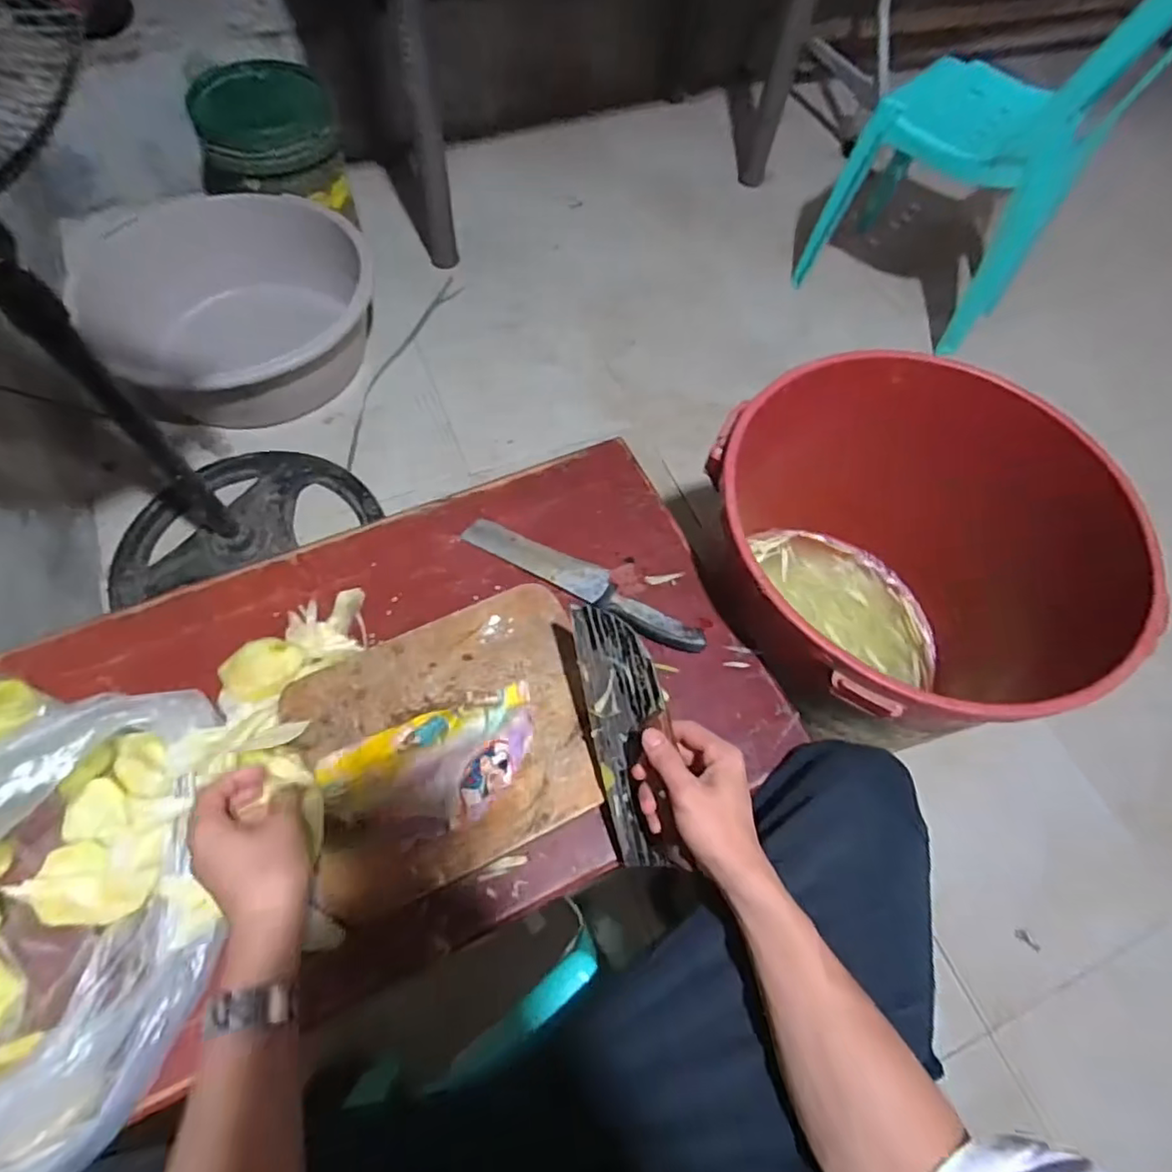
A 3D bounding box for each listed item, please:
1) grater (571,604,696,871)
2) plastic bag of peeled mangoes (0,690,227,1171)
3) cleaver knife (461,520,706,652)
[{"bbox_3d":[0.036,0.126,0.518,0.012,0.079,0.224,-6,83,-48],"label":"grater"},{"bbox_3d":[-0.445,0.263,0.439,0.296,0.133,0.328,-16,65,-9],"label":"plastic bag of peeled mangoes"},{"bbox_3d":[-0.004,-0.007,0.687,0.297,0.025,0.046,29,67,13],"label":"cleaver knife"}]

